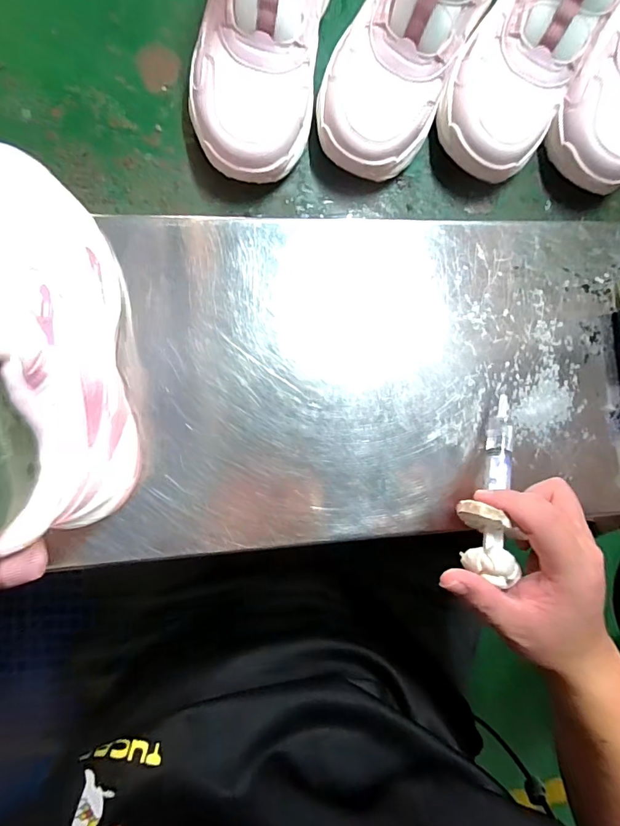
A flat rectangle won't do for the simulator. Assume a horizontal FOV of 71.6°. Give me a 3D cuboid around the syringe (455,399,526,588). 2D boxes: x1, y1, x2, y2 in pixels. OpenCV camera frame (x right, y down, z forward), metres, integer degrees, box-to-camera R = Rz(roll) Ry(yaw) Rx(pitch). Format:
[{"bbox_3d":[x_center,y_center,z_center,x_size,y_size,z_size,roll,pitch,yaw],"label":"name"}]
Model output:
[{"bbox_3d":[0.121,0.044,0.285,0.039,0.033,0.126,21,65,-9],"label":"syringe"}]

